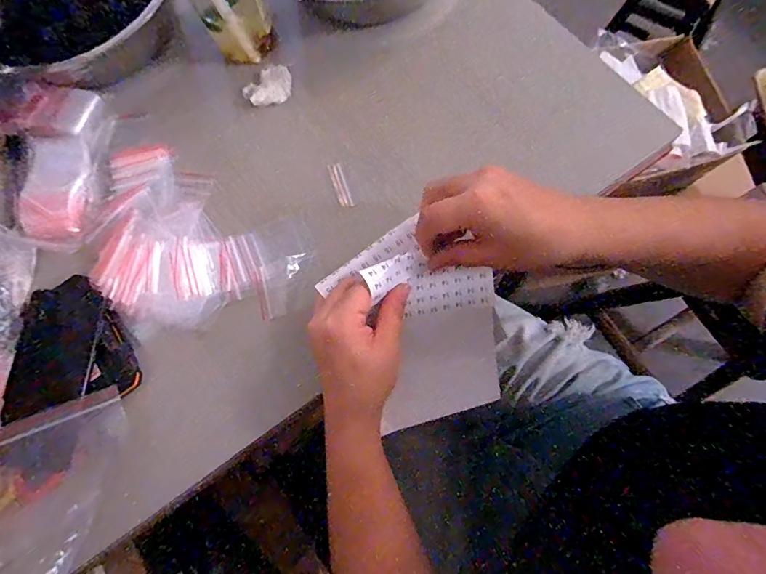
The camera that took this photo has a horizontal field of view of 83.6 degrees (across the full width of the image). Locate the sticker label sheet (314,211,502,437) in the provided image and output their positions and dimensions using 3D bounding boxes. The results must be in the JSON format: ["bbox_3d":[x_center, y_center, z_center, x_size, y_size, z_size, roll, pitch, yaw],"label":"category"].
[{"bbox_3d":[0.039,0.032,0.377,0.135,0.118,0.155,-20,72,-5],"label":"sticker label sheet"}]

